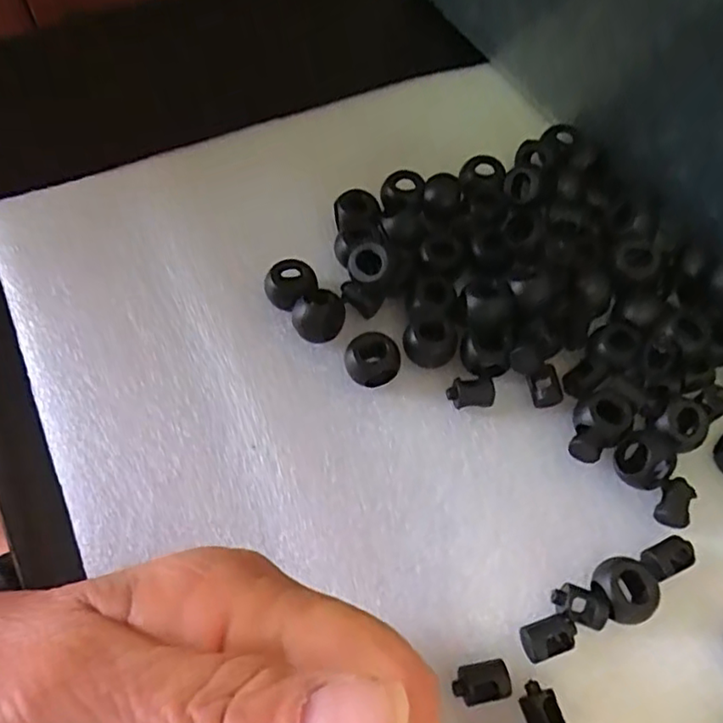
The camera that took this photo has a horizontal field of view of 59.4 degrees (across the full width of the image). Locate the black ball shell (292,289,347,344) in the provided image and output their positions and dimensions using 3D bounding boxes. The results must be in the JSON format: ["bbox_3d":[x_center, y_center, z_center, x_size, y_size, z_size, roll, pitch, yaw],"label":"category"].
[{"bbox_3d":[-0.014,-0.015,0.210,0.017,0.013,0.014,-5,63,-6],"label":"black ball shell"}]

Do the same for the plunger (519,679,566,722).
[{"bbox_3d":[0.047,0.091,0.163,0.010,0.004,0.015,-14,65,-10],"label":"plunger"}]

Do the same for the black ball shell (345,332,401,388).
[{"bbox_3d":[0.004,0.000,0.205,0.017,0.013,0.014,17,63,5],"label":"black ball shell"}]

